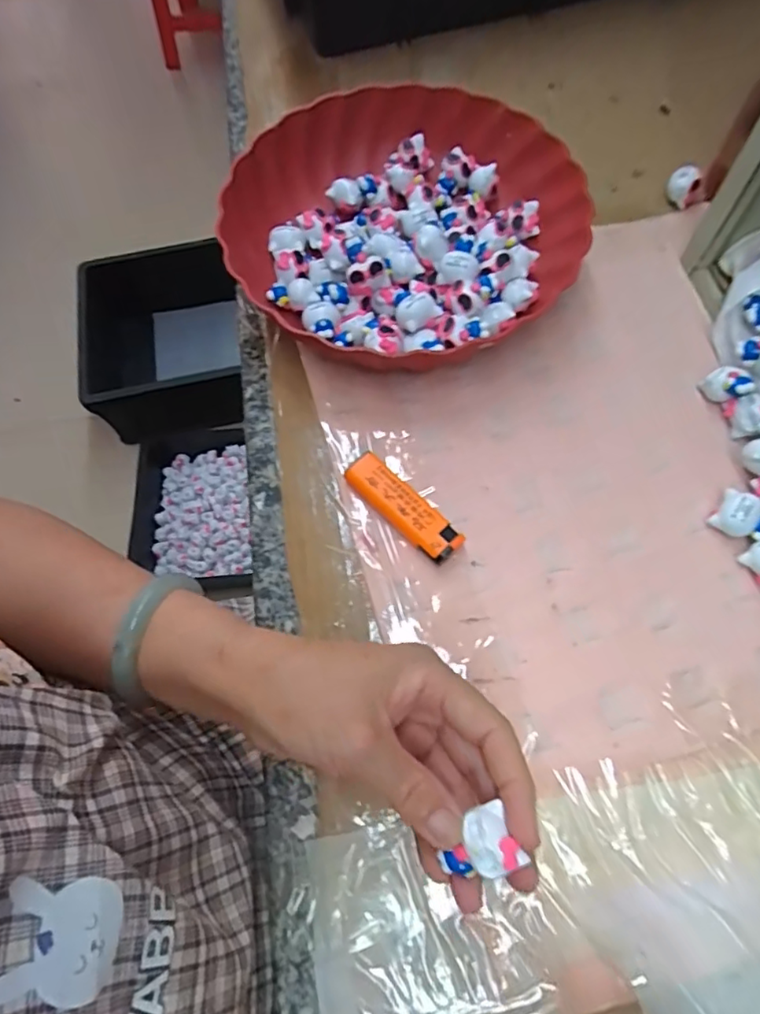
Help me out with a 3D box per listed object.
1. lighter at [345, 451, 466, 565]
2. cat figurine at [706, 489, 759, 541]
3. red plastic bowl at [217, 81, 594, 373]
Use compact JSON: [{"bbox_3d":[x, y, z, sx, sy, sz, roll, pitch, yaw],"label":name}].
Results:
[{"bbox_3d":[0.013,0.001,0.343,0.022,0.016,0.079,-41,71,-14],"label":"lighter"},{"bbox_3d":[0.211,0.008,0.331,0.032,0.021,0.022,30,71,14],"label":"cat figurine"},{"bbox_3d":[0.019,-0.204,0.413,0.235,0.052,0.240,-39,70,-13],"label":"red plastic bowl"}]

